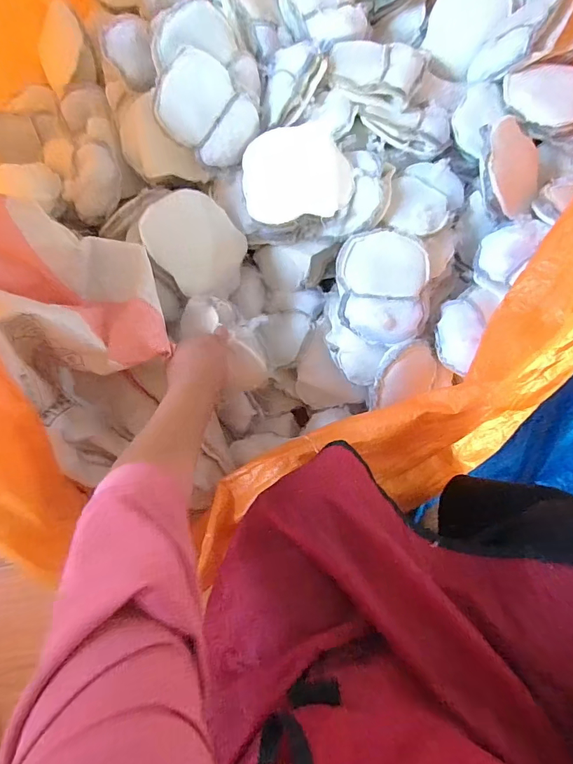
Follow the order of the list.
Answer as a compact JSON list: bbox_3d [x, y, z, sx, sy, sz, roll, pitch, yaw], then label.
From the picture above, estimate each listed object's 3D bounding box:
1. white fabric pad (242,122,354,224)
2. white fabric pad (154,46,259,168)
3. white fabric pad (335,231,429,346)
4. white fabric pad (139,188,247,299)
[{"bbox_3d":[0.017,-0.325,0.654,0.171,0.048,0.143,-9,78,-1],"label":"white fabric pad"},{"bbox_3d":[-0.127,-0.429,0.655,0.163,0.033,0.120,42,108,-7],"label":"white fabric pad"},{"bbox_3d":[0.150,-0.149,0.638,0.132,0.030,0.170,-4,78,0],"label":"white fabric pad"},{"bbox_3d":[-0.143,-0.222,0.680,0.134,0.015,0.175,-43,112,-8],"label":"white fabric pad"}]

